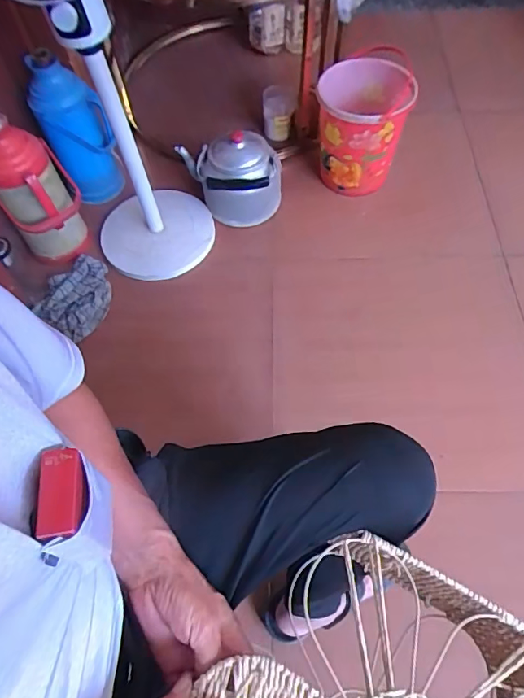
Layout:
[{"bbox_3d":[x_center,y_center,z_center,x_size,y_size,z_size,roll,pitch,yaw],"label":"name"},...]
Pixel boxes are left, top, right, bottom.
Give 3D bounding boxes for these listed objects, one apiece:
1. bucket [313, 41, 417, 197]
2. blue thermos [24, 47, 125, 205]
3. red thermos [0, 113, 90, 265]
[{"bbox_3d":[0.261,-0.589,1.233,0.219,0.284,0.231,-1,62,2],"label":"bucket"},{"bbox_3d":[-0.444,-0.518,1.133,0.136,0.363,0.114,-34,66,-15],"label":"blue thermos"},{"bbox_3d":[-0.505,-0.349,1.043,0.159,0.345,0.136,-23,63,-10],"label":"red thermos"}]

